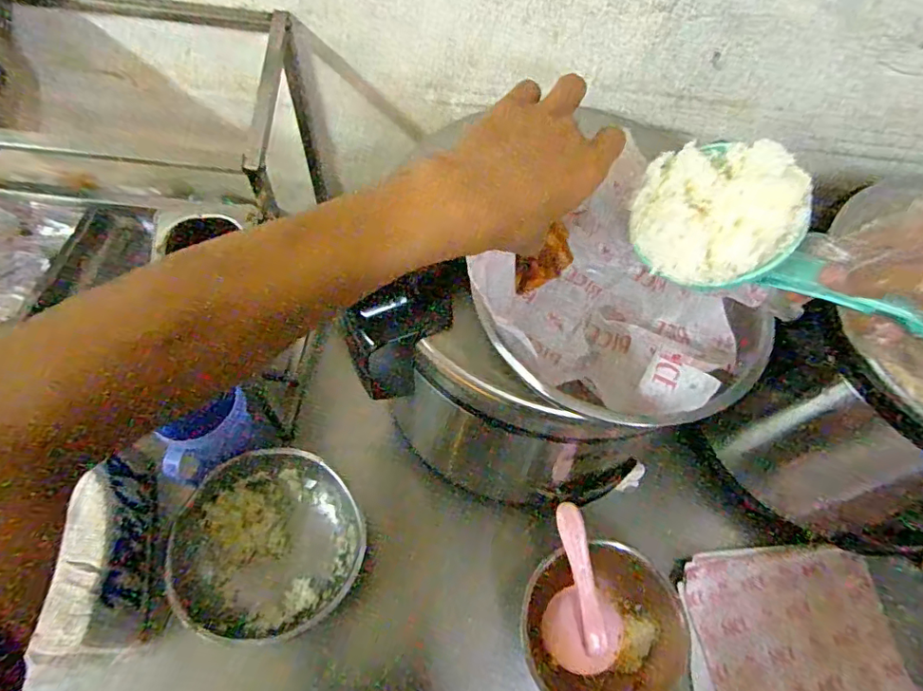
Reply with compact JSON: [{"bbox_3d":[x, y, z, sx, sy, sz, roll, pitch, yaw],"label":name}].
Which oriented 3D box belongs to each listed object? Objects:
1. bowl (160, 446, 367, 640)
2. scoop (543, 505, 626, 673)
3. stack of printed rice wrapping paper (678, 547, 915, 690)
[{"bbox_3d":[-0.234,0.246,0.653,0.206,0.072,0.217,1,62,-3],"label":"bowl"},{"bbox_3d":[0.141,0.276,0.624,0.093,0.053,0.183,-2,89,-5],"label":"scoop"},{"bbox_3d":[0.415,0.403,0.650,0.267,0.041,0.283,-1,62,-4],"label":"stack of printed rice wrapping paper"}]

